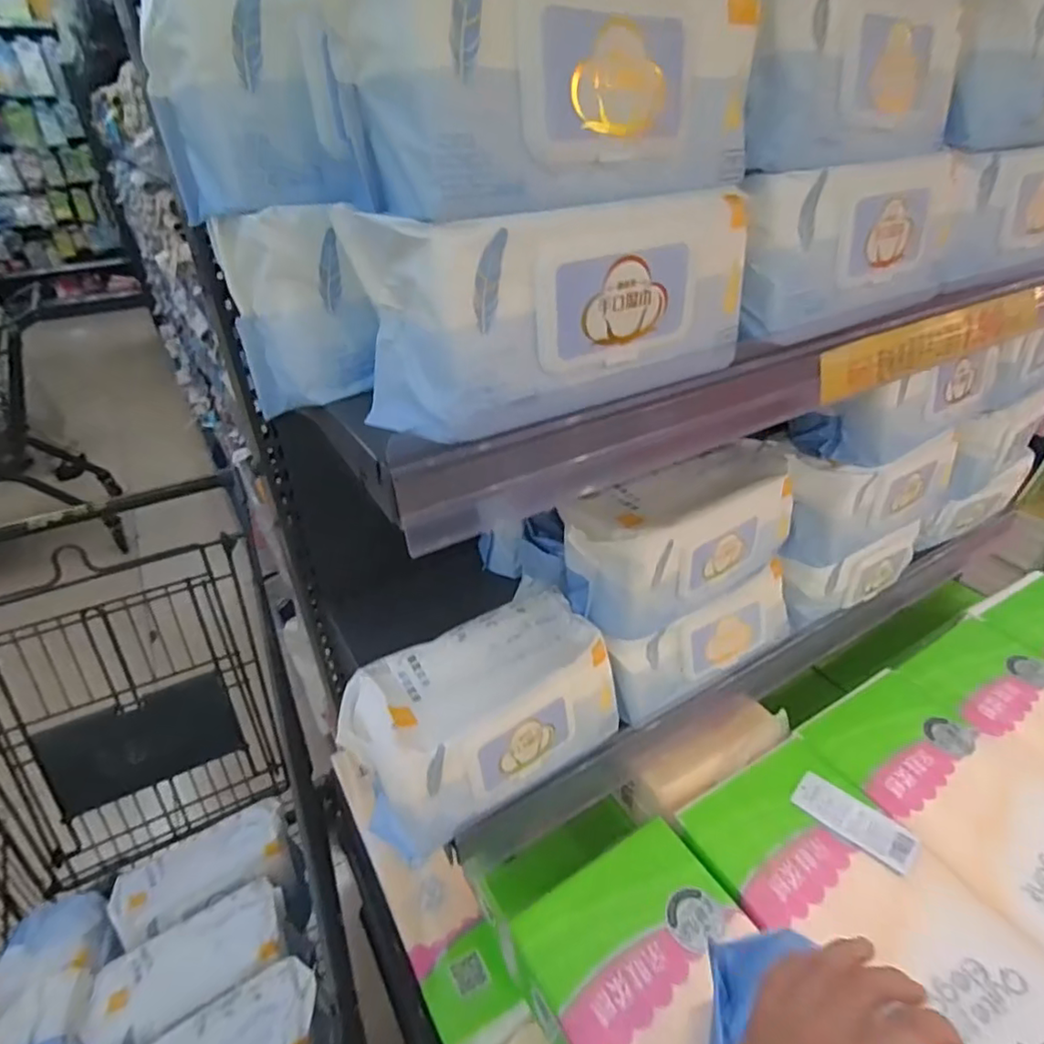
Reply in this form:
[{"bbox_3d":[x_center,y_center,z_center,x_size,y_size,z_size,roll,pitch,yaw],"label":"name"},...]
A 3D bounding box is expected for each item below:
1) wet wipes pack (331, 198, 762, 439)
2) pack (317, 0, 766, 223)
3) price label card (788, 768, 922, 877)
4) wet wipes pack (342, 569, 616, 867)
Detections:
[{"bbox_3d":[0.025,-0.116,0.322,0.206,0.094,0.056,-18,38,-22],"label":"wet wipes pack"},{"bbox_3d":[0.023,-0.202,0.277,0.202,0.092,0.050,-22,39,-26],"label":"pack"},{"bbox_3d":[0.283,0.254,0.519,0.092,0.005,0.041,27,44,36],"label":"price label card"},{"bbox_3d":[-0.035,0.151,0.493,0.207,0.088,0.117,-22,39,-27],"label":"wet wipes pack"}]

